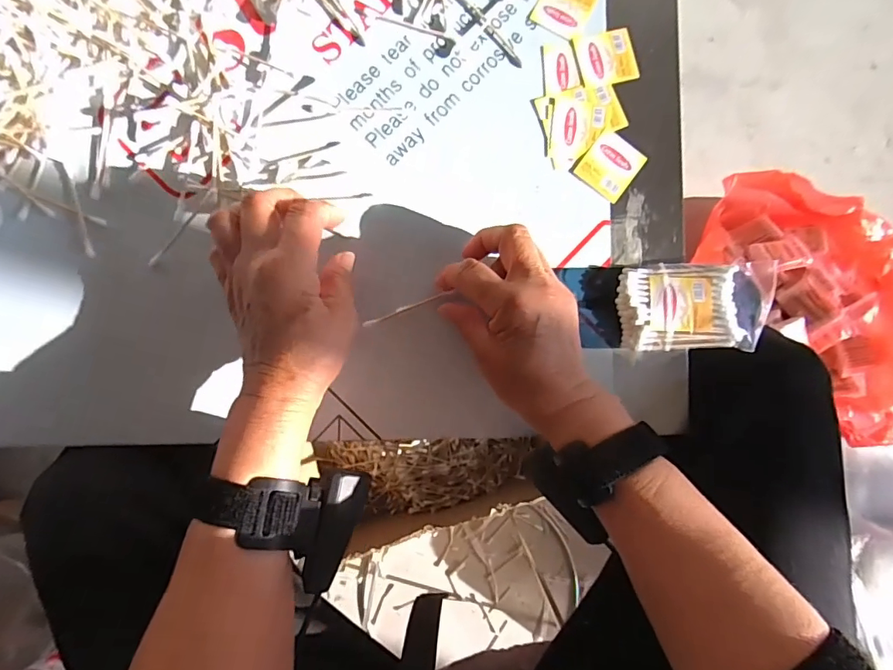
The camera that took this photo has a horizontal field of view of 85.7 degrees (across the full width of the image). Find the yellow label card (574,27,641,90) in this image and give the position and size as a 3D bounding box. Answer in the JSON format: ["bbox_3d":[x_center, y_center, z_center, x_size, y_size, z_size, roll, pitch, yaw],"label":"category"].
[{"bbox_3d":[0.122,-0.211,0.364,0.043,0.004,0.040,-13,88,-3],"label":"yellow label card"}]

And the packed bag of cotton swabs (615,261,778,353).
[{"bbox_3d":[0.183,-0.021,0.352,0.109,0.021,0.062,0,87,-3],"label":"packed bag of cotton swabs"}]

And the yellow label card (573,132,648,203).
[{"bbox_3d":[0.124,-0.127,0.361,0.038,0.004,0.044,37,86,-1],"label":"yellow label card"}]

